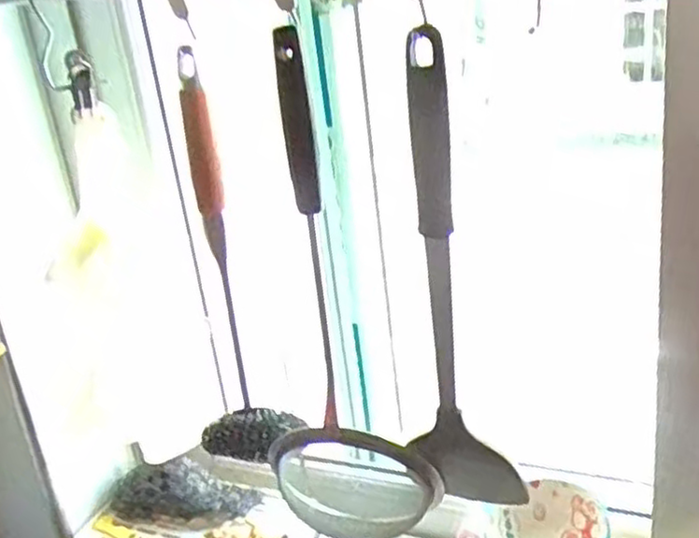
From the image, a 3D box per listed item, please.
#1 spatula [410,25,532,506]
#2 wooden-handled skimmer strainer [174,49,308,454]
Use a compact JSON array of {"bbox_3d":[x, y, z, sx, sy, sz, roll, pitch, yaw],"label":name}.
[{"bbox_3d":[0.072,0.021,0.476,0.070,0.338,0.032,-4,21,9],"label":"spatula"},{"bbox_3d":[-0.089,0.013,0.526,0.064,0.308,0.040,5,24,29],"label":"wooden-handled skimmer strainer"}]

